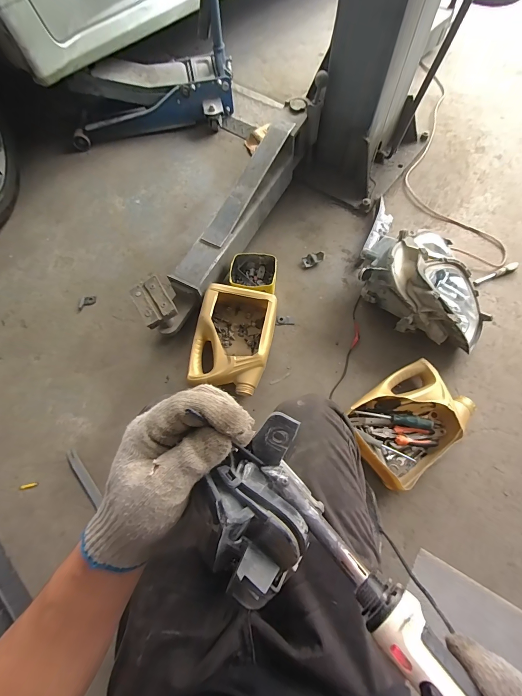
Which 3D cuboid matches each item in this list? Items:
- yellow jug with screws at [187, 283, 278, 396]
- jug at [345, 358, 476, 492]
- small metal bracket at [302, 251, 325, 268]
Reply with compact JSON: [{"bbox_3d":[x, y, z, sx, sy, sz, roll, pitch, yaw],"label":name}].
[{"bbox_3d":[-0.075,-0.027,0.841,0.206,0.097,0.298,11,69,6],"label":"yellow jug with screws"},{"bbox_3d":[0.358,0.180,0.748,0.289,0.093,0.212,-37,72,-13],"label":"jug"},{"bbox_3d":[0.168,-0.291,0.976,0.069,0.024,0.040,-25,70,-8],"label":"small metal bracket"}]

